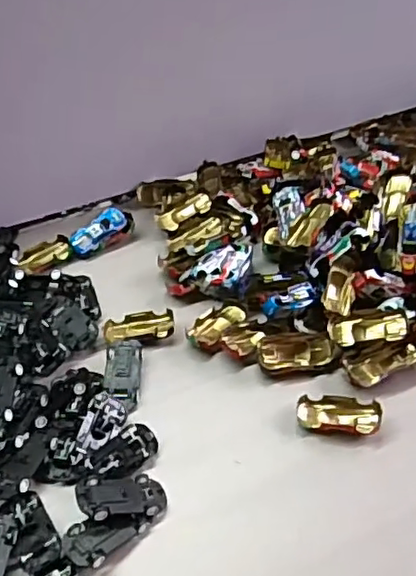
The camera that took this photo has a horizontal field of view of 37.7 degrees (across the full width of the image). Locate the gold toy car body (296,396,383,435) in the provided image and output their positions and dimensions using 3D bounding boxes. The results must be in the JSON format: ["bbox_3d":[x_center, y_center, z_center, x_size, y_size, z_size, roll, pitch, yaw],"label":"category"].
[{"bbox_3d":[0.103,0.096,0.478,0.063,0.017,0.032,2,46,4],"label":"gold toy car body"}]

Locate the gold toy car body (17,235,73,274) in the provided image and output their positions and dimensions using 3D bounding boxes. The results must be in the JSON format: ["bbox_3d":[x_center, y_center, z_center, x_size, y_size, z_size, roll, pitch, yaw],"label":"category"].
[{"bbox_3d":[-0.167,-0.035,0.624,0.053,0.014,0.027,-24,49,-20],"label":"gold toy car body"}]

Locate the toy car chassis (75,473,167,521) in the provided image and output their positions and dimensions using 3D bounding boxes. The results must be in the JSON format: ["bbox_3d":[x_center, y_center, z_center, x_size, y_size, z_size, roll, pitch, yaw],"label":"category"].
[{"bbox_3d":[-0.061,0.147,0.431,0.065,0.012,0.034,7,42,-31],"label":"toy car chassis"}]

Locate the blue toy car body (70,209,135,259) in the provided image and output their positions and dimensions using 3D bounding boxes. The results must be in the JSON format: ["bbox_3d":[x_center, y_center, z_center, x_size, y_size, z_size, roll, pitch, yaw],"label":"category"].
[{"bbox_3d":[-0.111,-0.059,0.637,0.069,0.026,0.028,-29,51,-24],"label":"blue toy car body"}]

